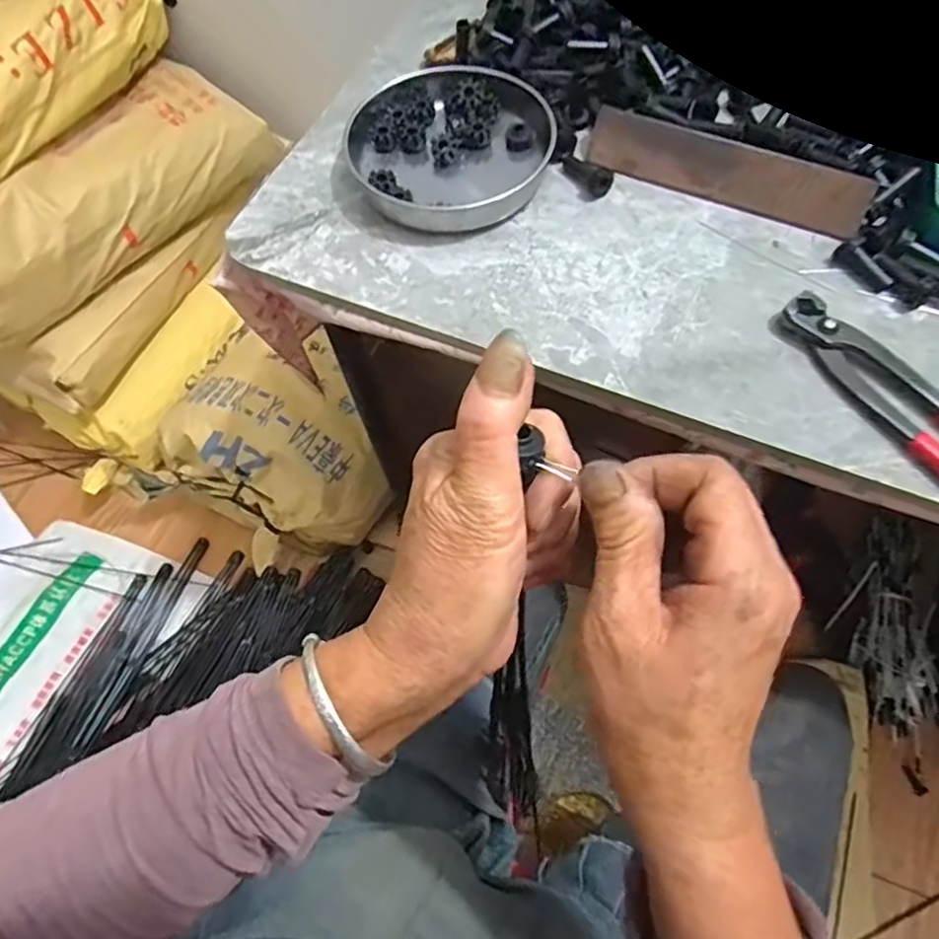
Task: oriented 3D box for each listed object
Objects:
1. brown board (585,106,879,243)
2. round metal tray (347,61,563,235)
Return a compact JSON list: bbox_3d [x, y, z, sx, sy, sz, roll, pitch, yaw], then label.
[{"bbox_3d":[0.168,-0.198,0.423,0.179,0.037,0.013,25,32,14],"label":"brown board"},{"bbox_3d":[-0.012,-0.228,0.443,0.138,0.025,0.140,-1,65,3],"label":"round metal tray"}]

